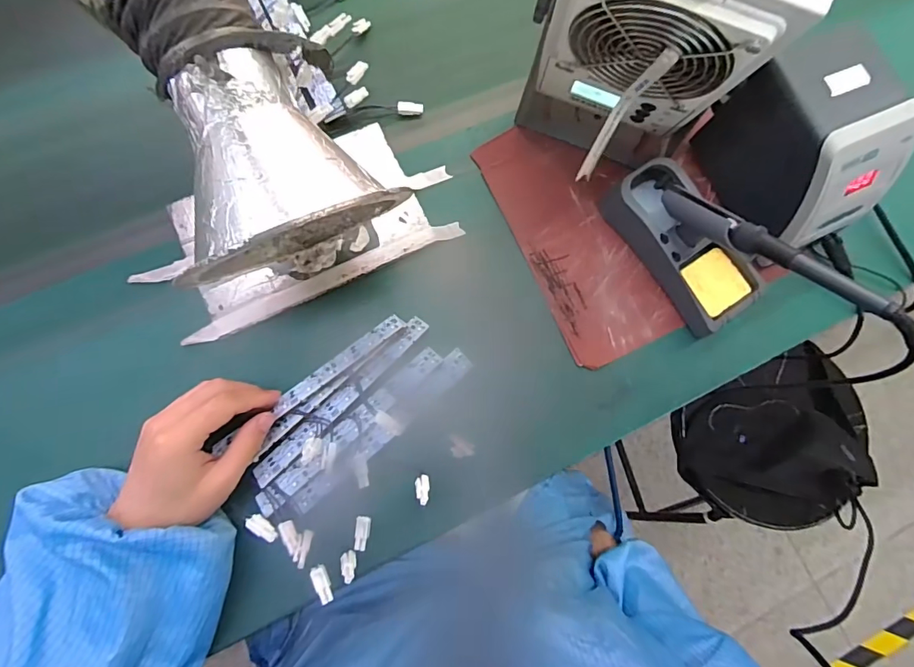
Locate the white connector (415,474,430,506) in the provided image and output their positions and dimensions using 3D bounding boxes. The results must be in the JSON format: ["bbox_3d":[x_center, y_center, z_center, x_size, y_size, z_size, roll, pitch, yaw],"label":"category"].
[{"bbox_3d":[-0.029,0.129,0.384,0.012,0.005,0.026,-1,39,-2],"label":"white connector"}]

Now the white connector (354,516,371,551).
[{"bbox_3d":[-0.077,0.162,0.373,0.011,0.004,0.027,6,77,-2],"label":"white connector"}]

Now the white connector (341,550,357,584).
[{"bbox_3d":[-0.086,0.184,0.364,0.011,0.027,0.010,-10,114,-5],"label":"white connector"}]

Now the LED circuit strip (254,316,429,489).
[{"bbox_3d":[-0.098,0.055,0.401,0.017,0.005,0.189,44,79,7],"label":"LED circuit strip"}]

